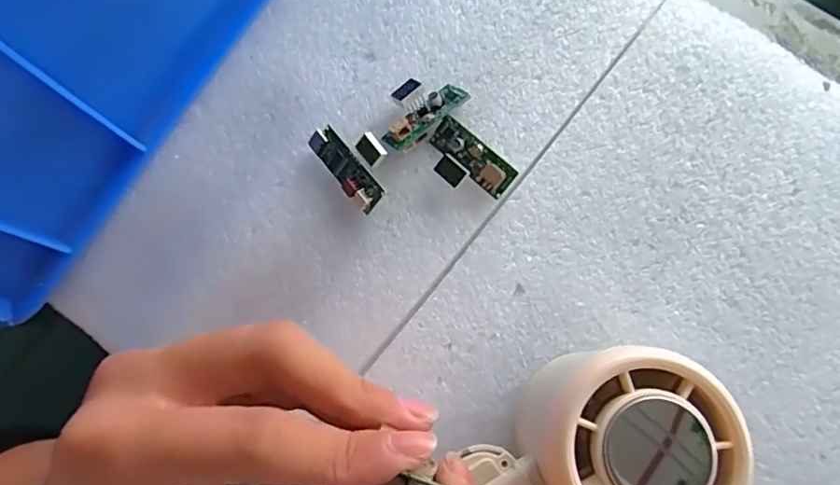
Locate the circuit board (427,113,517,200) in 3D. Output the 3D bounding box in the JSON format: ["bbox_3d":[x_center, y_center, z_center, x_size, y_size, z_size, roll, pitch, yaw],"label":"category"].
[{"bbox_3d":[0.018,-0.032,0.223,0.038,0.010,0.022,44,82,10],"label":"circuit board"}]

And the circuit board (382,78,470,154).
[{"bbox_3d":[-0.001,-0.055,0.231,0.037,0.009,0.022,-43,79,-8],"label":"circuit board"}]

